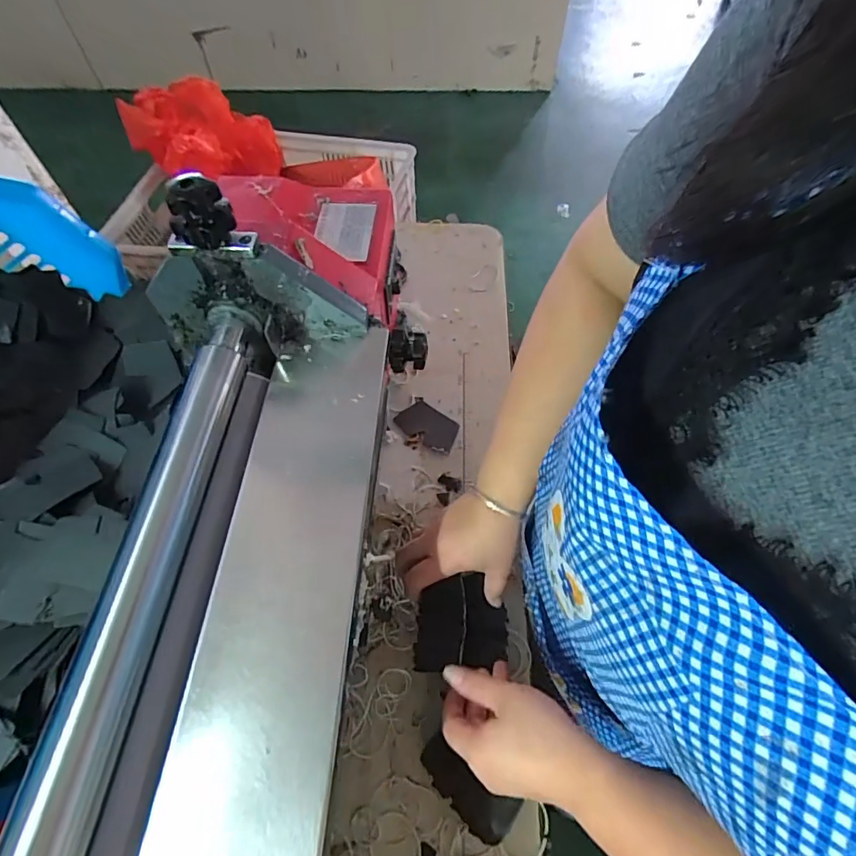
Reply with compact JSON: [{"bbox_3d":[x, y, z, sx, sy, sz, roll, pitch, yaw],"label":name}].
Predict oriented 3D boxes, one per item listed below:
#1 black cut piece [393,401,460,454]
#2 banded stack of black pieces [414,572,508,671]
[{"bbox_3d":[0.002,-0.003,0.624,0.082,0.004,0.052,31,64,17],"label":"black cut piece"},{"bbox_3d":[0.033,0.182,0.448,0.084,0.009,0.083,2,59,1],"label":"banded stack of black pieces"}]

